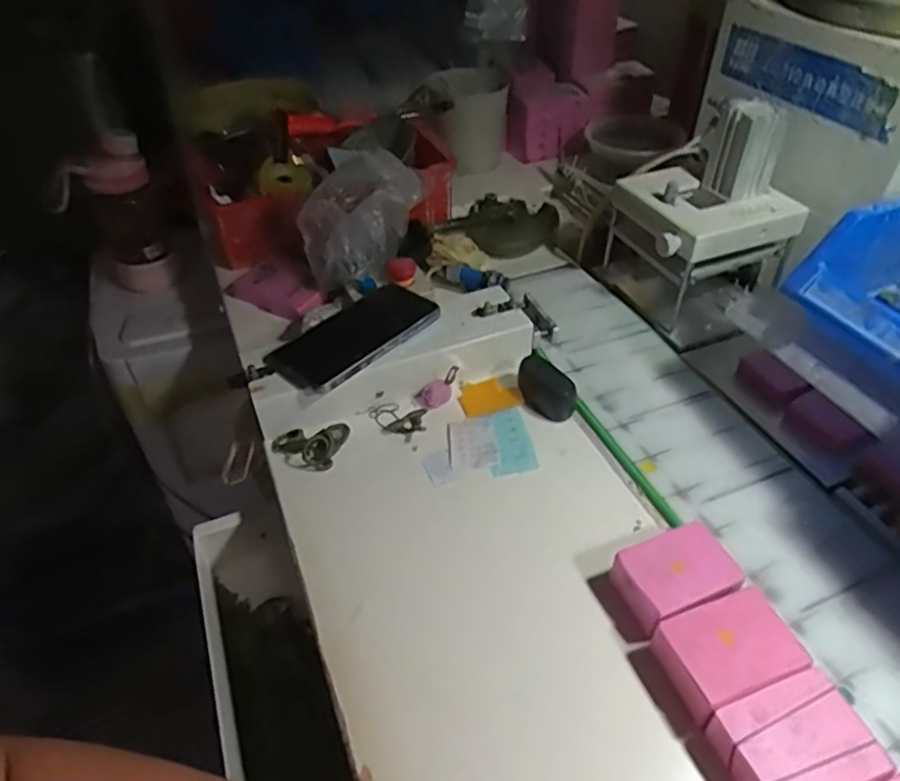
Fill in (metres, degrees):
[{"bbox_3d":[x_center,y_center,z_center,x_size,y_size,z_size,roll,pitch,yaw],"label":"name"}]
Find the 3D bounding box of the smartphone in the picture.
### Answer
[{"bbox_3d":[-0.082,-0.052,0.569,0.078,0.015,0.150,30,54,35],"label":"smartphone"}]

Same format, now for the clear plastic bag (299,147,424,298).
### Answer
[{"bbox_3d":[-0.088,-0.173,0.646,0.123,0.125,0.083,-13,45,-9],"label":"clear plastic bag"}]

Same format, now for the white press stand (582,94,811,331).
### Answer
[{"bbox_3d":[0.238,-0.187,0.630,0.137,0.161,0.153,-17,45,-16],"label":"white press stand"}]

